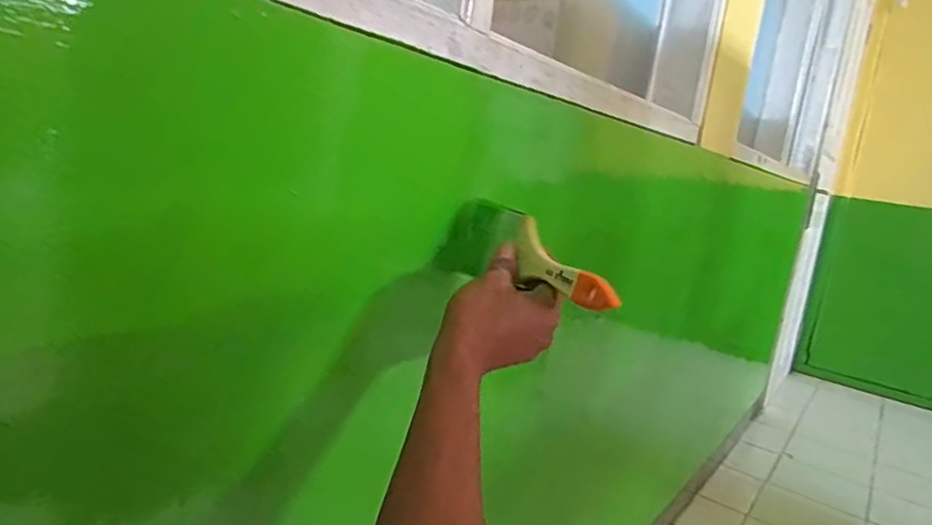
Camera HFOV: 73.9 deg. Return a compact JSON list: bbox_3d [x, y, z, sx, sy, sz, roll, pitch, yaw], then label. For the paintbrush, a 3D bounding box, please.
[{"bbox_3d":[0.047,-0.005,0.546,0.035,0.071,0.230,0,14,-34],"label":"paintbrush"}]

